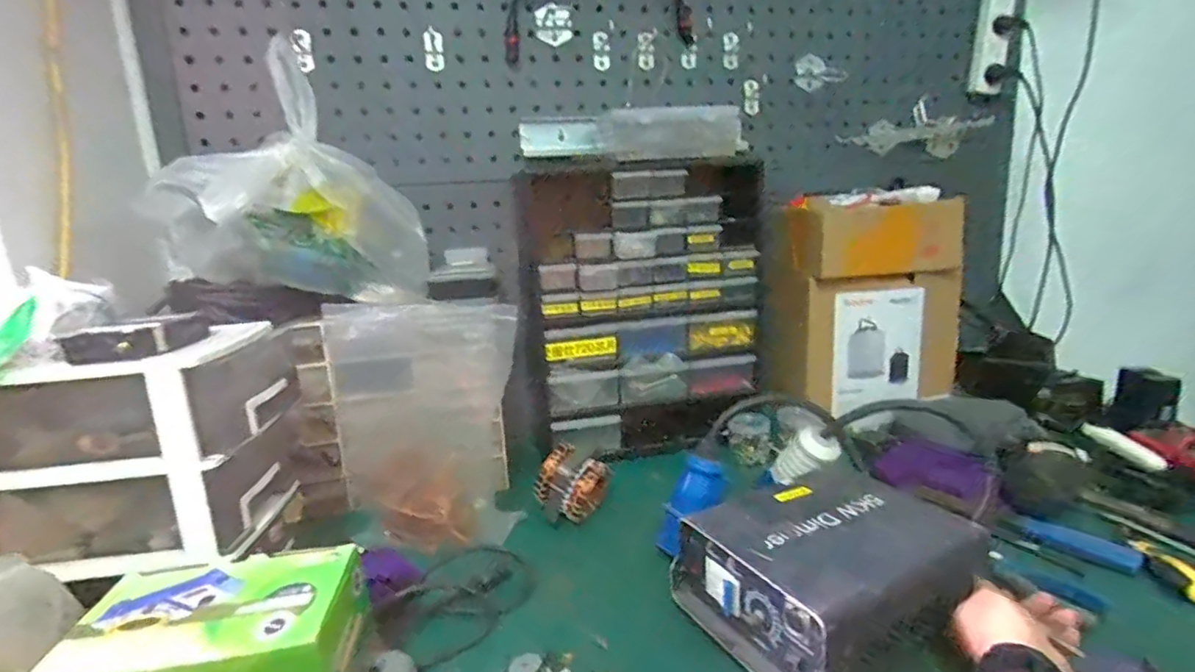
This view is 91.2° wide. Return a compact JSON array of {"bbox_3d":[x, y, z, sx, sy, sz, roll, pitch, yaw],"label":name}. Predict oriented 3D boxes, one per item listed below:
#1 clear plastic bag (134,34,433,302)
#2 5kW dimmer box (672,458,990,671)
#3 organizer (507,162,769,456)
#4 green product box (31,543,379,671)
[{"bbox_3d":[-0.385,-0.189,0.751,0.299,0.285,0.121,-6,13,-14],"label":"clear plastic bag"},{"bbox_3d":[0.217,0.218,0.547,0.226,0.093,0.181,-9,14,-26],"label":"5kW dimmer box"},{"bbox_3d":[0.072,-0.054,0.954,0.376,0.433,0.170,-4,13,-7],"label":"organizer"},{"bbox_3d":[-0.261,0.230,0.421,0.183,0.098,0.099,-5,13,-8],"label":"green product box"}]

